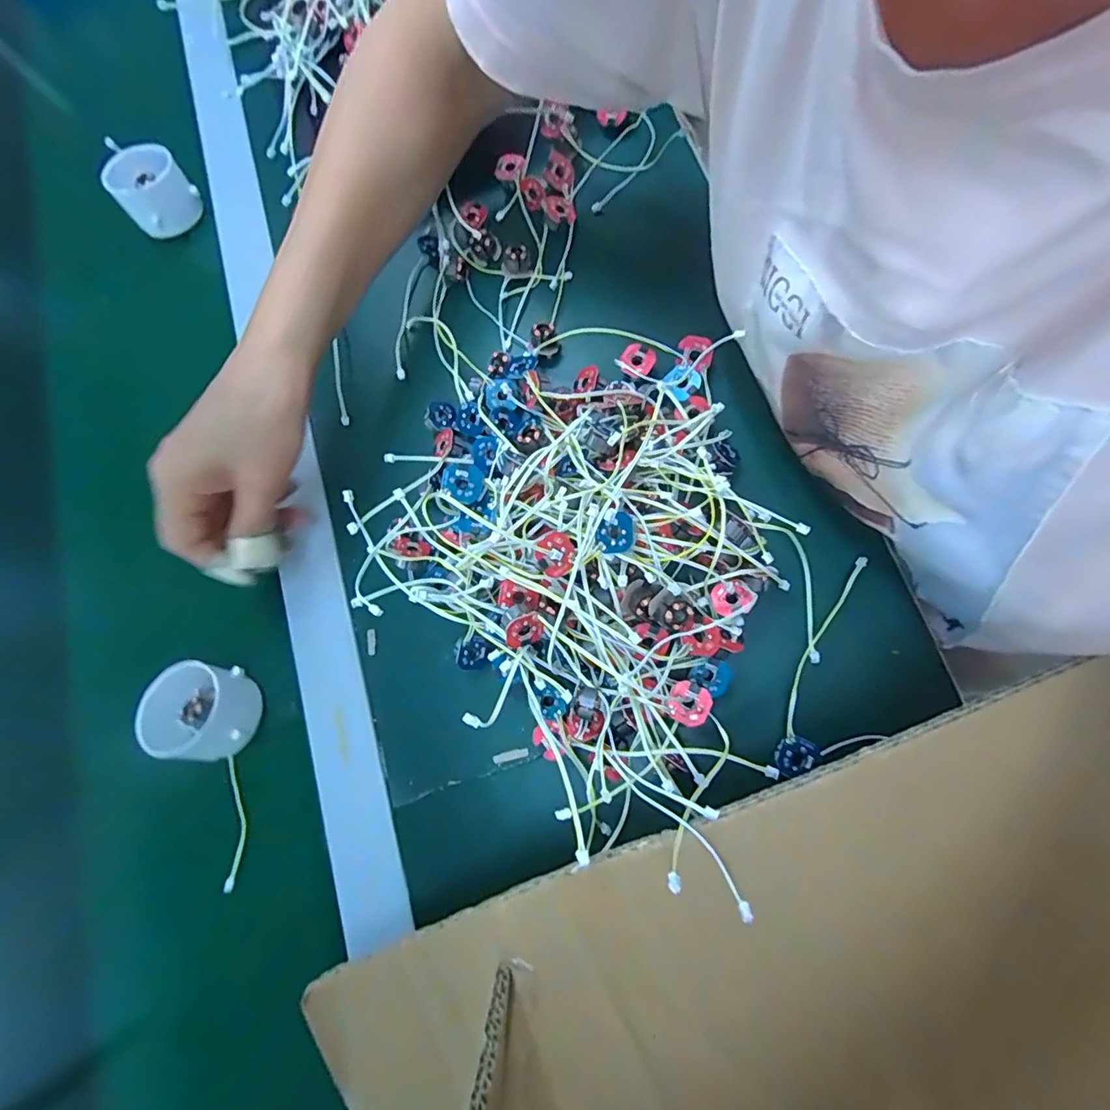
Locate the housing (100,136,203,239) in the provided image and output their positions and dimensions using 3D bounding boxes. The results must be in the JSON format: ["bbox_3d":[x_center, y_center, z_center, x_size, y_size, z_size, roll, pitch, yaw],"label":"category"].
[{"bbox_3d":[-0.302,-0.273,0.390,0.050,0.036,0.054,0,70,-1],"label":"housing"}]

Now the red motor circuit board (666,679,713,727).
[{"bbox_3d":[0.062,0.069,0.241,0.019,0.005,0.017,32,72,10],"label":"red motor circuit board"}]

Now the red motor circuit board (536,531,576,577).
[{"bbox_3d":[0.001,-0.001,0.237,0.017,0.004,0.019,-31,96,-25],"label":"red motor circuit board"}]

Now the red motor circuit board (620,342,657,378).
[{"bbox_3d":[0.048,-0.114,0.304,0.019,0.006,0.020,23,71,7],"label":"red motor circuit board"}]

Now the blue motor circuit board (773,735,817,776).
[{"bbox_3d":[0.113,0.095,0.248,0.015,0.008,0.019,34,73,11],"label":"blue motor circuit board"}]

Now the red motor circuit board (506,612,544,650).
[{"bbox_3d":[-0.014,0.035,0.239,0.018,0.017,0.004,-25,40,-17],"label":"red motor circuit board"}]

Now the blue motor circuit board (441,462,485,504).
[{"bbox_3d":[-0.045,-0.035,0.253,0.019,0.006,0.019,20,71,6],"label":"blue motor circuit board"}]

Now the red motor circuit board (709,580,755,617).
[{"bbox_3d":[0.089,0.022,0.263,0.020,0.004,0.016,-27,62,22],"label":"red motor circuit board"}]

